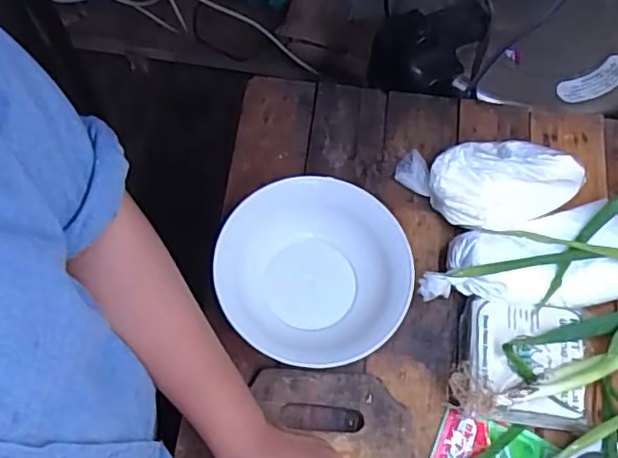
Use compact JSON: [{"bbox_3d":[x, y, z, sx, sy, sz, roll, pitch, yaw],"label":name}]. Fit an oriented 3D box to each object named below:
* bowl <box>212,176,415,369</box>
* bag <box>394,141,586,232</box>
[{"bbox_3d":[0.003,0.048,0.615,0.183,0.069,0.182,1,67,-2],"label":"bowl"},{"bbox_3d":[0.190,-0.052,0.651,0.164,0.094,0.093,0,68,-2],"label":"bag"}]

